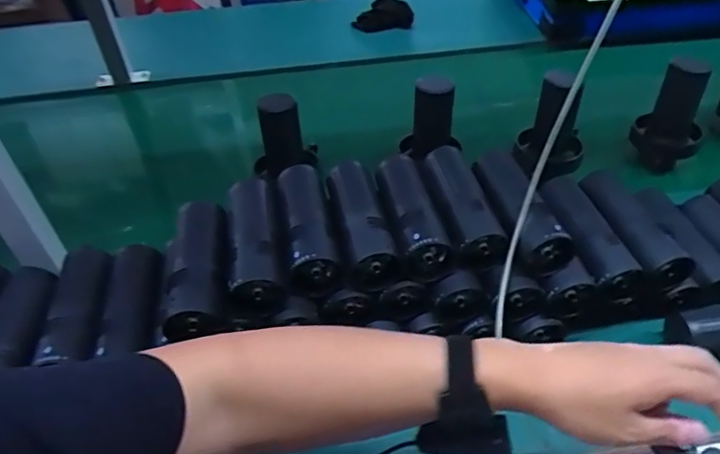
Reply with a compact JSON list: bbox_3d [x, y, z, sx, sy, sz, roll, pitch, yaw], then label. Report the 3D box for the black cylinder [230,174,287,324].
[{"bbox_3d":[-0.115,0.016,0.591,0.054,0.060,0.166,-11,45,-8],"label":"black cylinder"}]

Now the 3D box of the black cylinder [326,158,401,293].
[{"bbox_3d":[-0.005,-0.008,0.613,0.055,0.052,0.160,-12,45,-8],"label":"black cylinder"}]

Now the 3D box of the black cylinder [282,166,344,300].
[{"bbox_3d":[-0.060,-0.003,0.611,0.054,0.048,0.162,-9,45,-6],"label":"black cylinder"}]

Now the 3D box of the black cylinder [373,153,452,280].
[{"bbox_3d":[0.053,-0.019,0.618,0.059,0.053,0.157,-9,45,-6],"label":"black cylinder"}]

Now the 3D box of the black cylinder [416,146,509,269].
[{"bbox_3d":[0.111,-0.029,0.627,0.059,0.048,0.160,-9,45,-5],"label":"black cylinder"}]

